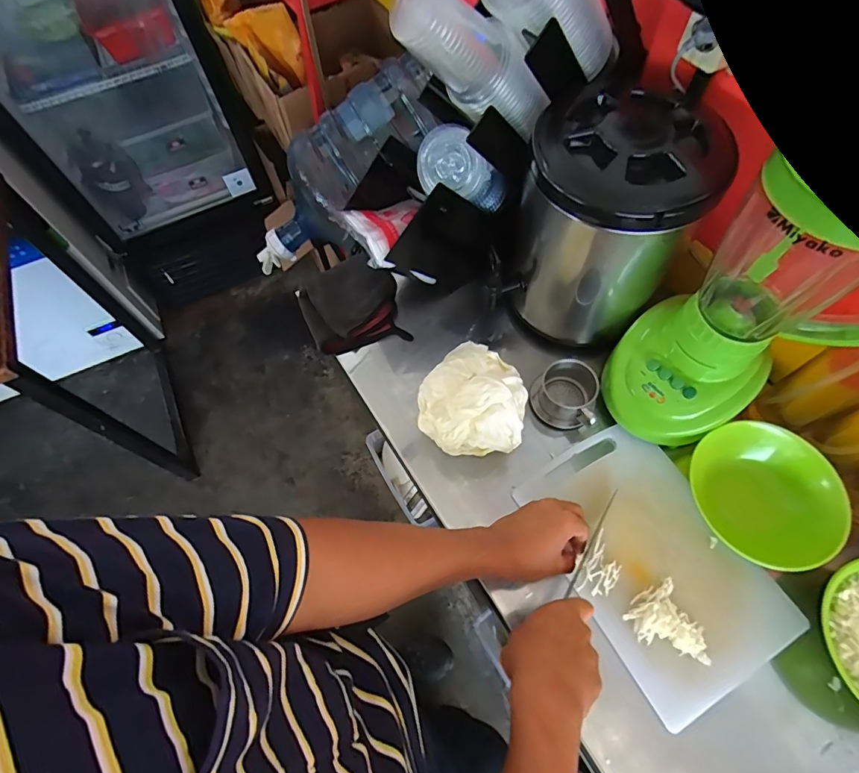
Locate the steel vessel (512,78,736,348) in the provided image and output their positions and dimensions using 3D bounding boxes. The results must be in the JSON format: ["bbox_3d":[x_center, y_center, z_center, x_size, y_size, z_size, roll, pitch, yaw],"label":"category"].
[{"bbox_3d":[0.232,-0.231,0.625,0.193,0.281,0.229,16,65,10],"label":"steel vessel"}]

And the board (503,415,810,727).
[{"bbox_3d":[0.268,0.204,0.560,0.198,0.016,0.301,-28,66,-11],"label":"board"}]

